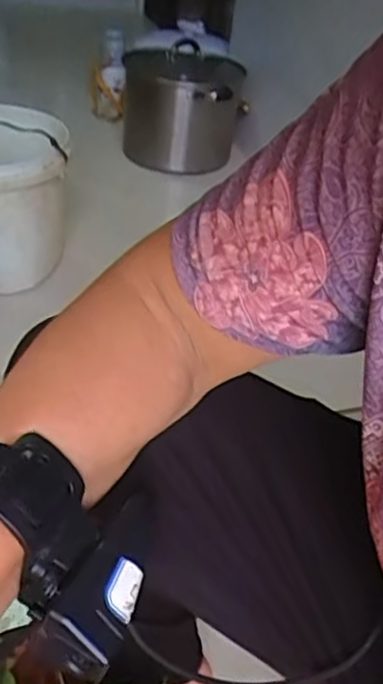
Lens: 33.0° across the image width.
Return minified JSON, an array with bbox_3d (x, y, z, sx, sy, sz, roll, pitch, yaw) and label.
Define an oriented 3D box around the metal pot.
[{"bbox_3d":[-0.032,-0.587,1.639,0.284,0.271,0.247,3,38,-5],"label":"metal pot"}]

